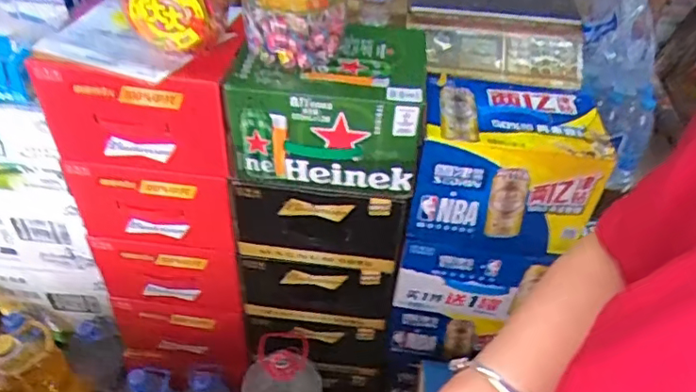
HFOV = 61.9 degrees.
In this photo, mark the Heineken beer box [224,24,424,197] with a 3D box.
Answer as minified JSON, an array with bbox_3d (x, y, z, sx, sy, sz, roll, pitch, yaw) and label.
[{"bbox_3d":[-0.024,-0.145,0.905,0.274,0.171,0.221,7,42,4],"label":"Heineken beer box"}]

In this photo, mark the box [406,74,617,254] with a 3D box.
[{"bbox_3d":[0.246,-0.054,0.933,0.268,0.196,0.188,6,42,3],"label":"box"}]

